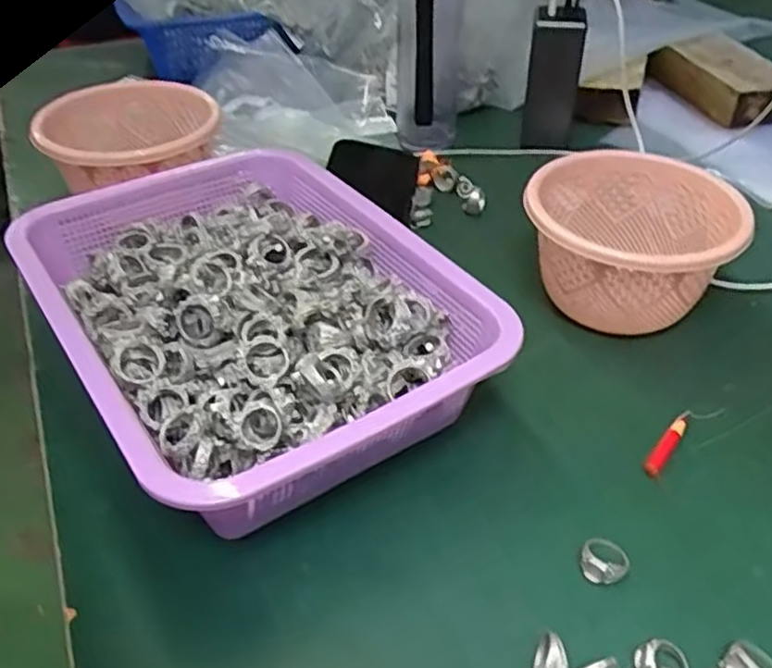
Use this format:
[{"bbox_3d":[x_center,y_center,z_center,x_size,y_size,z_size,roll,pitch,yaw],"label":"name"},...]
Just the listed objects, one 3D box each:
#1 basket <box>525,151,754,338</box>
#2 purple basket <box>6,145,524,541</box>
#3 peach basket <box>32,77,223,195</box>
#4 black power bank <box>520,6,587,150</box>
[{"bbox_3d":[0.174,-0.061,0.529,0.135,0.083,0.132,-1,40,1],"label":"basket"},{"bbox_3d":[-0.083,-0.008,0.471,0.229,0.088,0.305,-27,46,-26],"label":"purple basket"},{"bbox_3d":[-0.210,-0.156,0.604,0.145,0.058,0.147,-4,40,-2],"label":"peach basket"},{"bbox_3d":[0.164,-0.248,0.719,0.051,0.134,0.029,6,41,9],"label":"black power bank"}]

